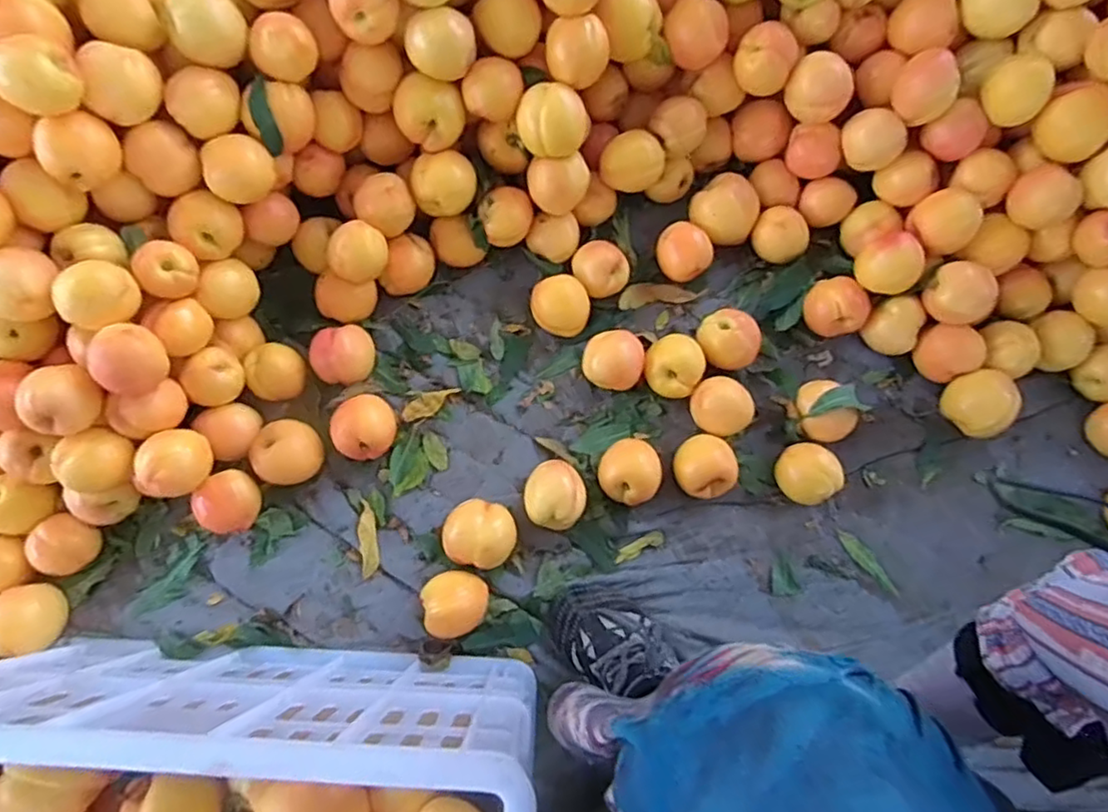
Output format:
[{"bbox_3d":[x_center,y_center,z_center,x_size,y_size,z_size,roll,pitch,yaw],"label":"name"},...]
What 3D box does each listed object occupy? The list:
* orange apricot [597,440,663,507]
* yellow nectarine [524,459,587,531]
[{"bbox_3d":[0.080,0.069,0.662,0.064,0.050,0.064,0,76,-1],"label":"orange apricot"},{"bbox_3d":[0.002,0.093,0.653,0.061,0.057,0.066,0,76,-1],"label":"yellow nectarine"}]

